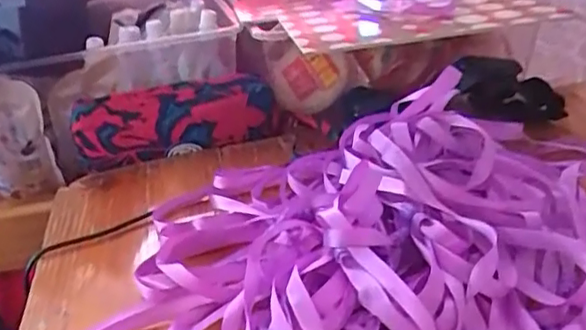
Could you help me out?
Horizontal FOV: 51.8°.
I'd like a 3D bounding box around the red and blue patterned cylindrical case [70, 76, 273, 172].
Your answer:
[{"bbox_3d":[-0.106,-0.039,0.551,0.174,0.062,0.055,-9,26,-6],"label":"red and blue patterned cylindrical case"}]

